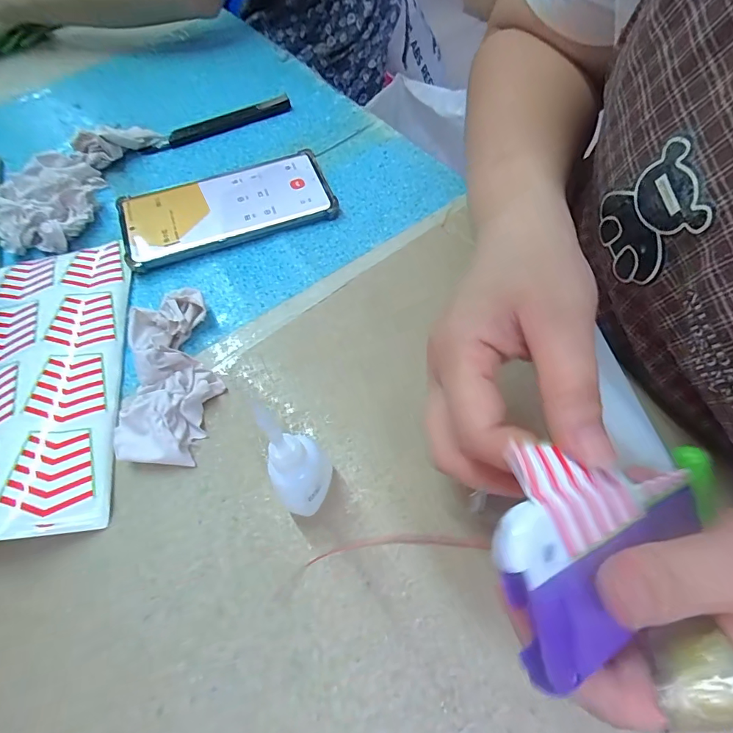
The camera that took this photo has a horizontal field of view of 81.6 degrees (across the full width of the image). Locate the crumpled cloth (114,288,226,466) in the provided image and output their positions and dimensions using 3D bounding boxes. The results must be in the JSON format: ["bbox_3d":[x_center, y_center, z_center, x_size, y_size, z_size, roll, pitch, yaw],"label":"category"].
[{"bbox_3d":[-0.128,0.004,0.269,0.062,0.021,0.117,-19,61,-6],"label":"crumpled cloth"}]

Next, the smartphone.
[{"bbox_3d":[-0.114,-0.133,0.350,0.166,0.013,0.079,-20,61,-6],"label":"smartphone"}]

